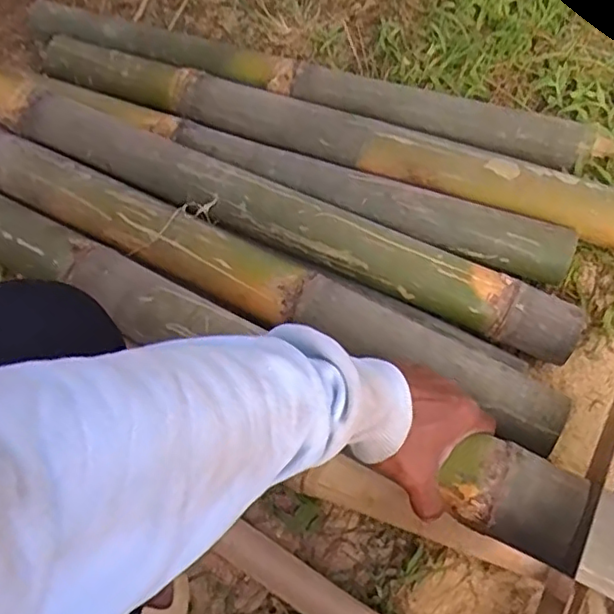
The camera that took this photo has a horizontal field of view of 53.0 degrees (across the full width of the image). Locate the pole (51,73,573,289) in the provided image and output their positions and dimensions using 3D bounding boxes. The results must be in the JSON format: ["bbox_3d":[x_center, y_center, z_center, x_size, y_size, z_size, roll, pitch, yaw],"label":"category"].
[{"bbox_3d":[-0.020,-0.147,0.638,0.587,0.044,0.053,20,71,11],"label":"pole"}]

